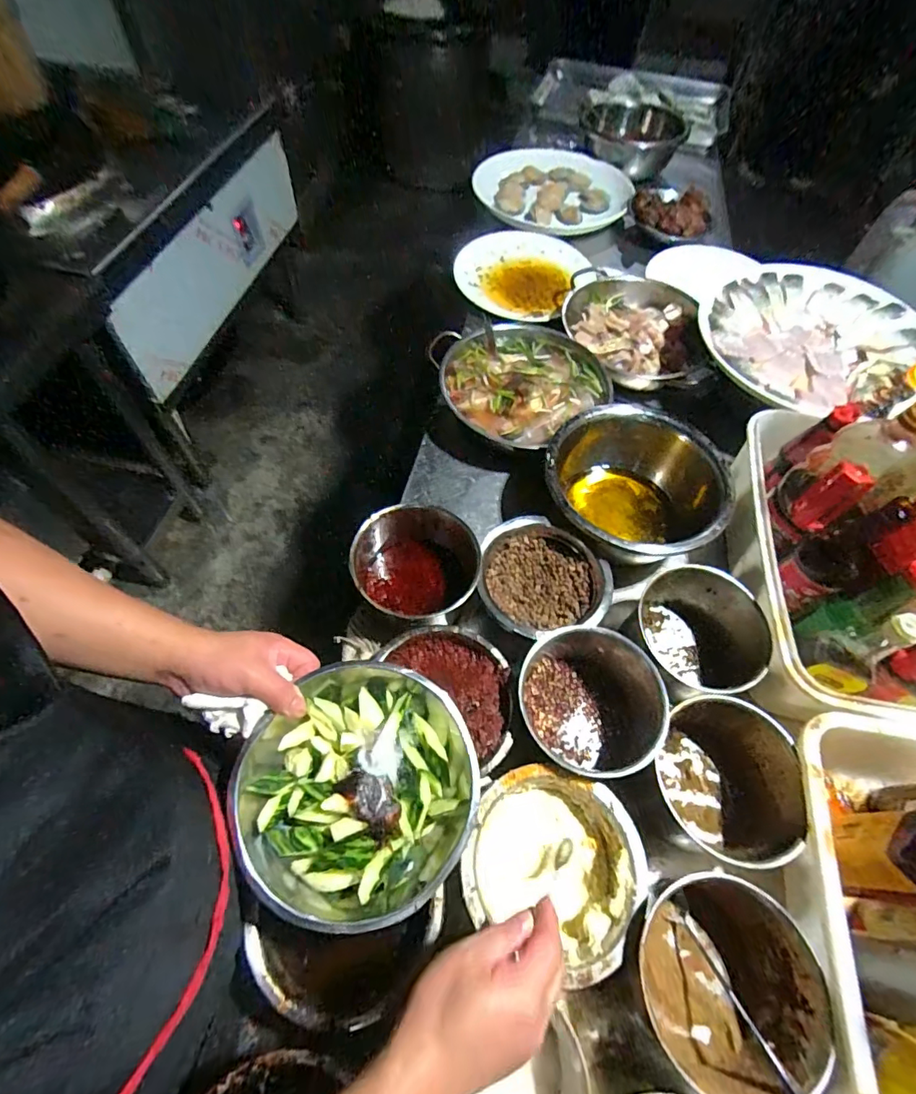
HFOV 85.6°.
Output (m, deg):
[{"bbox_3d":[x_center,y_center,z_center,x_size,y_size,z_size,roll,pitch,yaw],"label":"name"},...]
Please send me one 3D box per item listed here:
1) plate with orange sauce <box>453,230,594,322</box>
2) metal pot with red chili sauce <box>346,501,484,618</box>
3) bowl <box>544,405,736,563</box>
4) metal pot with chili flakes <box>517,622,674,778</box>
[{"bbox_3d":[0.133,-0.571,1.035,0.251,0.051,0.249,2,62,-3],"label":"plate with orange sauce"},{"bbox_3d":[-0.049,0.028,0.631,0.156,0.103,0.140,37,66,15],"label":"metal pot with red chili sauce"},{"bbox_3d":[0.241,-0.075,0.707,0.230,0.140,0.238,2,62,-3],"label":"bowl"},{"bbox_3d":[0.163,0.177,0.573,0.163,0.097,0.159,2,62,-3],"label":"metal pot with chili flakes"}]

